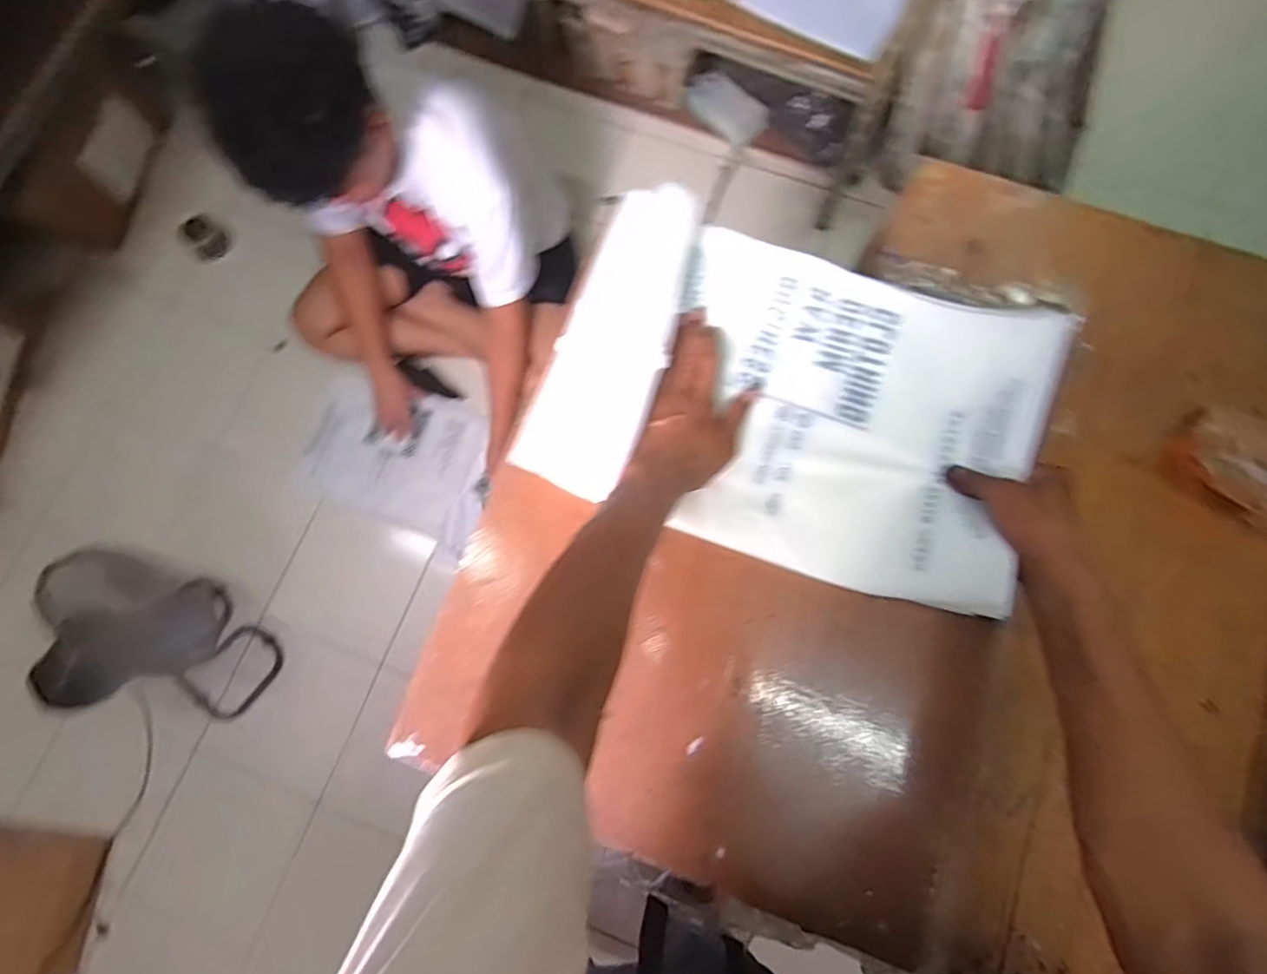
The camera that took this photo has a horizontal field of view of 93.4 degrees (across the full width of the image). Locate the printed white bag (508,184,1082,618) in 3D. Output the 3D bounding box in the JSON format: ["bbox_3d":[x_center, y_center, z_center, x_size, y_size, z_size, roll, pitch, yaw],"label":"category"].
[{"bbox_3d":[0.136,-0.089,0.533,0.412,0.062,0.301,21,78,4],"label":"printed white bag"}]

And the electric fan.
[{"bbox_3d":[-0.895,0.300,1.157,0.238,0.355,0.280,16,78,3],"label":"electric fan"}]

